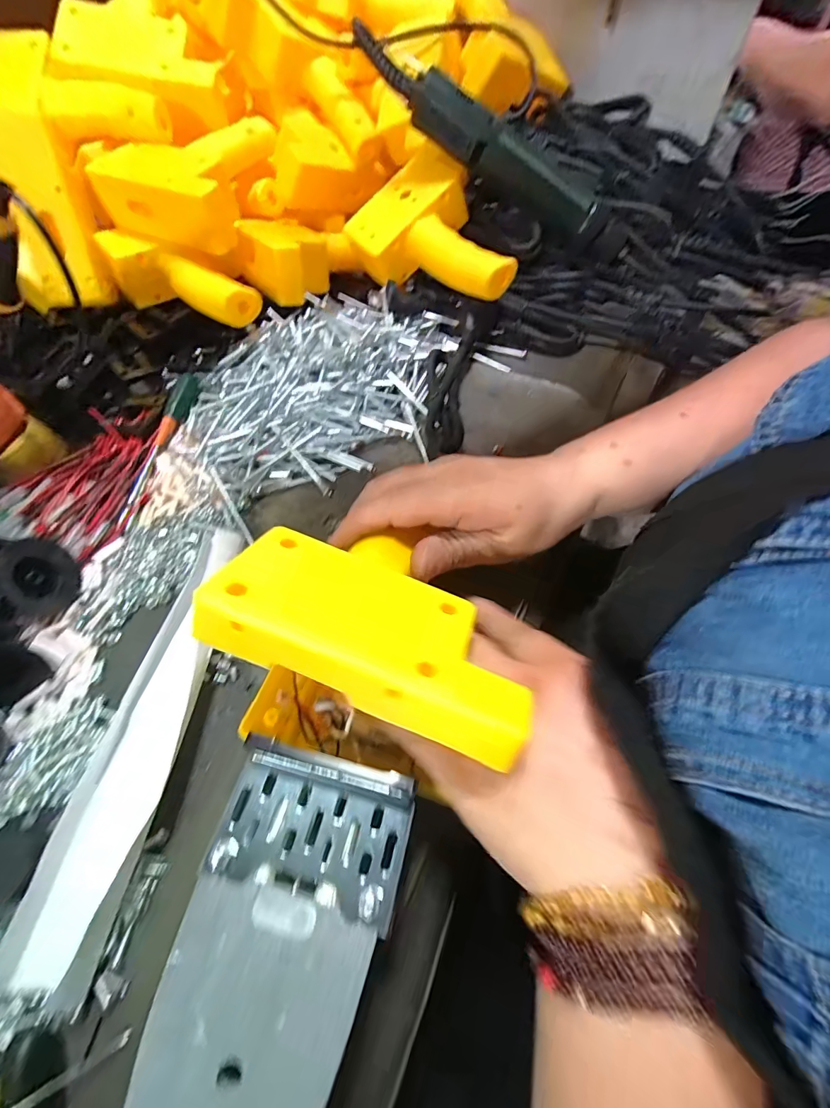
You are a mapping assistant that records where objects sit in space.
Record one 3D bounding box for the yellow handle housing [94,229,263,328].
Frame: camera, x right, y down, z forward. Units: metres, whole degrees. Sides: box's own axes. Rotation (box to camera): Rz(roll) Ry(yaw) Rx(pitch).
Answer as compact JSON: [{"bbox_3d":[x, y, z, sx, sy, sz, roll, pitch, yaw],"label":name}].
[{"bbox_3d":[-0.204,-0.231,0.376,0.166,0.049,0.045,27,64,17],"label":"yellow handle housing"}]

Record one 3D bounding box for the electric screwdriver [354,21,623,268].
[{"bbox_3d":[0.078,-0.342,0.375,0.263,0.036,0.045,21,59,-18],"label":"electric screwdriver"}]

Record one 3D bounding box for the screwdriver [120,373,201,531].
[{"bbox_3d":[-0.199,-0.087,0.338,0.016,0.012,0.143,5,60,6],"label":"screwdriver"}]

